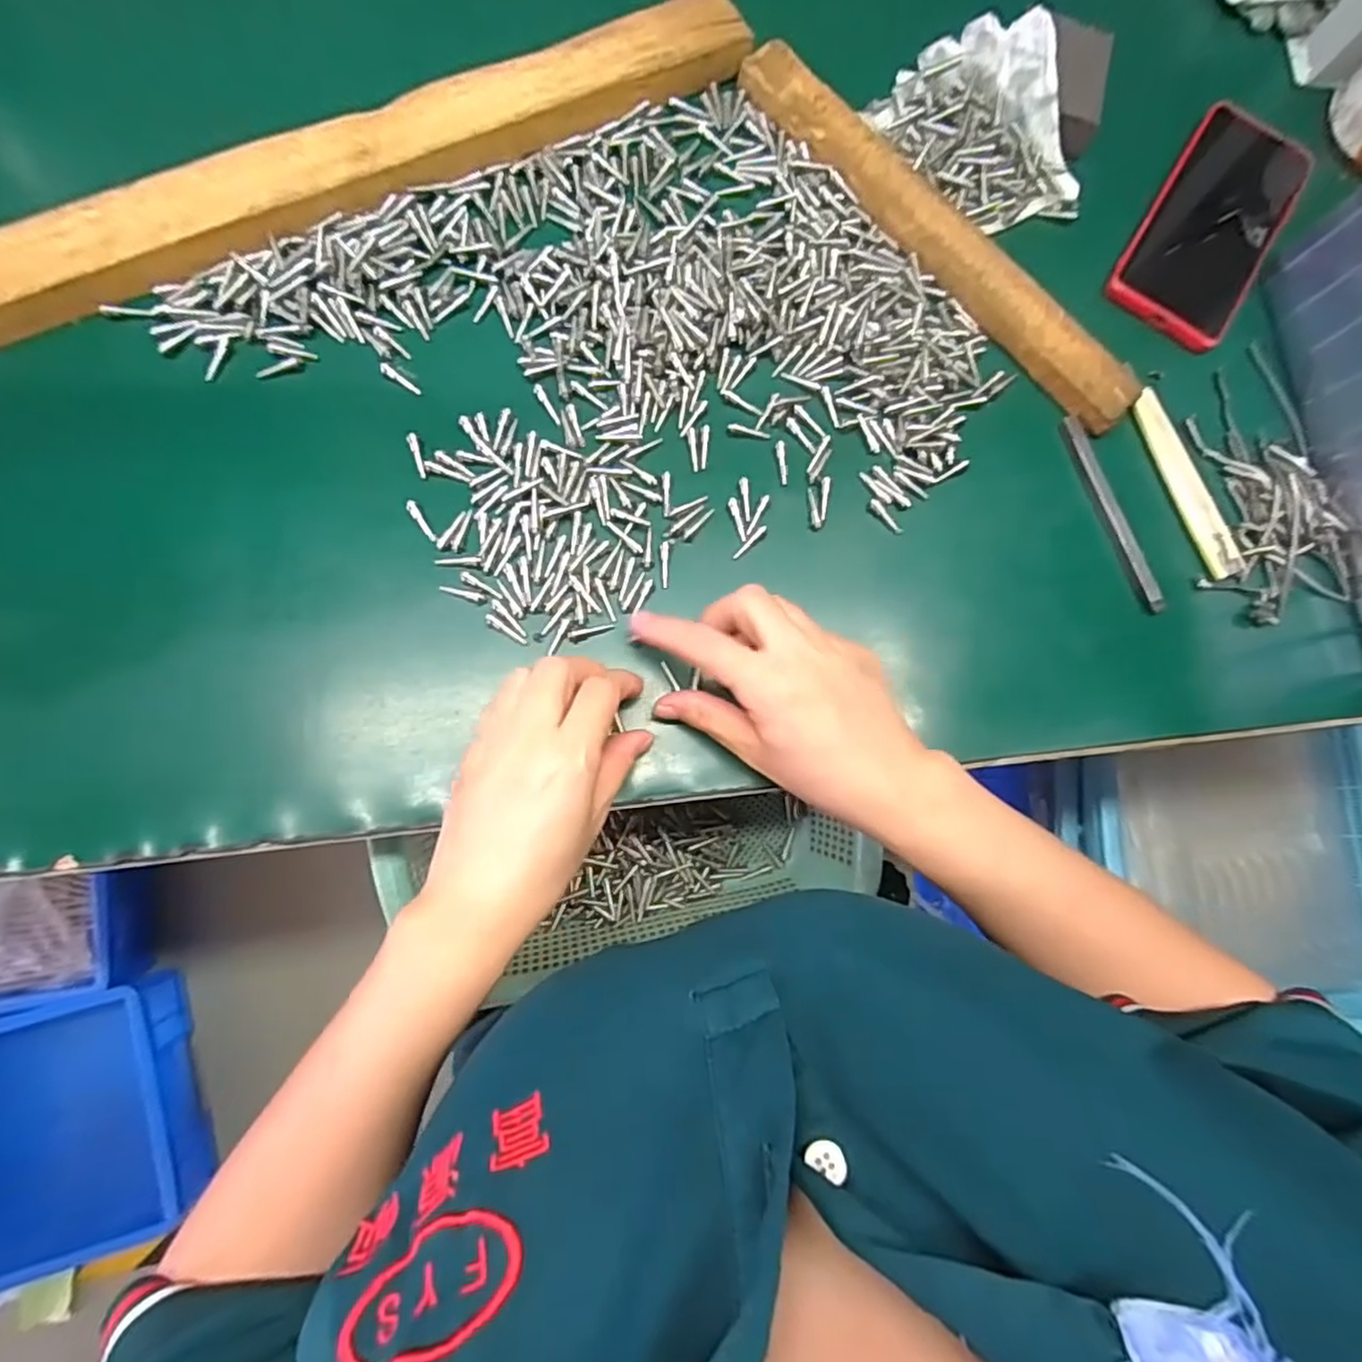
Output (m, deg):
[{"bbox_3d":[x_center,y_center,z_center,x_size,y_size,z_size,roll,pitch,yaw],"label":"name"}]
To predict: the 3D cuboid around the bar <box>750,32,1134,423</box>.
[{"bbox_3d":[0.153,-0.266,0.407,0.035,0.017,0.300,-43,89,-9],"label":"bar"}]

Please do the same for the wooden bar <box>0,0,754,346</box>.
[{"bbox_3d":[-0.166,-0.290,0.378,0.440,0.022,0.044,-27,87,-9],"label":"wooden bar"}]

